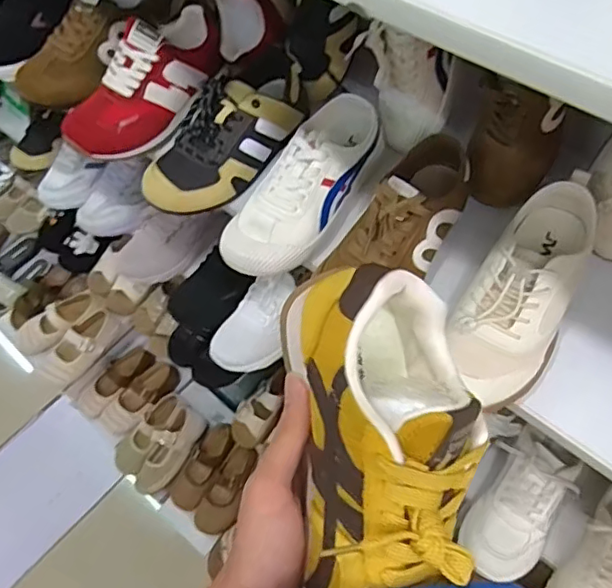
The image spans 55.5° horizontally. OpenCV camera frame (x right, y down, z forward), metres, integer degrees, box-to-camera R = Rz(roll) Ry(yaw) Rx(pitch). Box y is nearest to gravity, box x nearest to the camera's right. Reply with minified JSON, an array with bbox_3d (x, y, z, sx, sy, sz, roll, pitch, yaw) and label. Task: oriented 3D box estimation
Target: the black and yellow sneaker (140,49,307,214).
[{"bbox_3d":[-0.086,-0.192,0.682,0.103,0.079,0.238,28,64,20],"label":"black and yellow sneaker"}]

